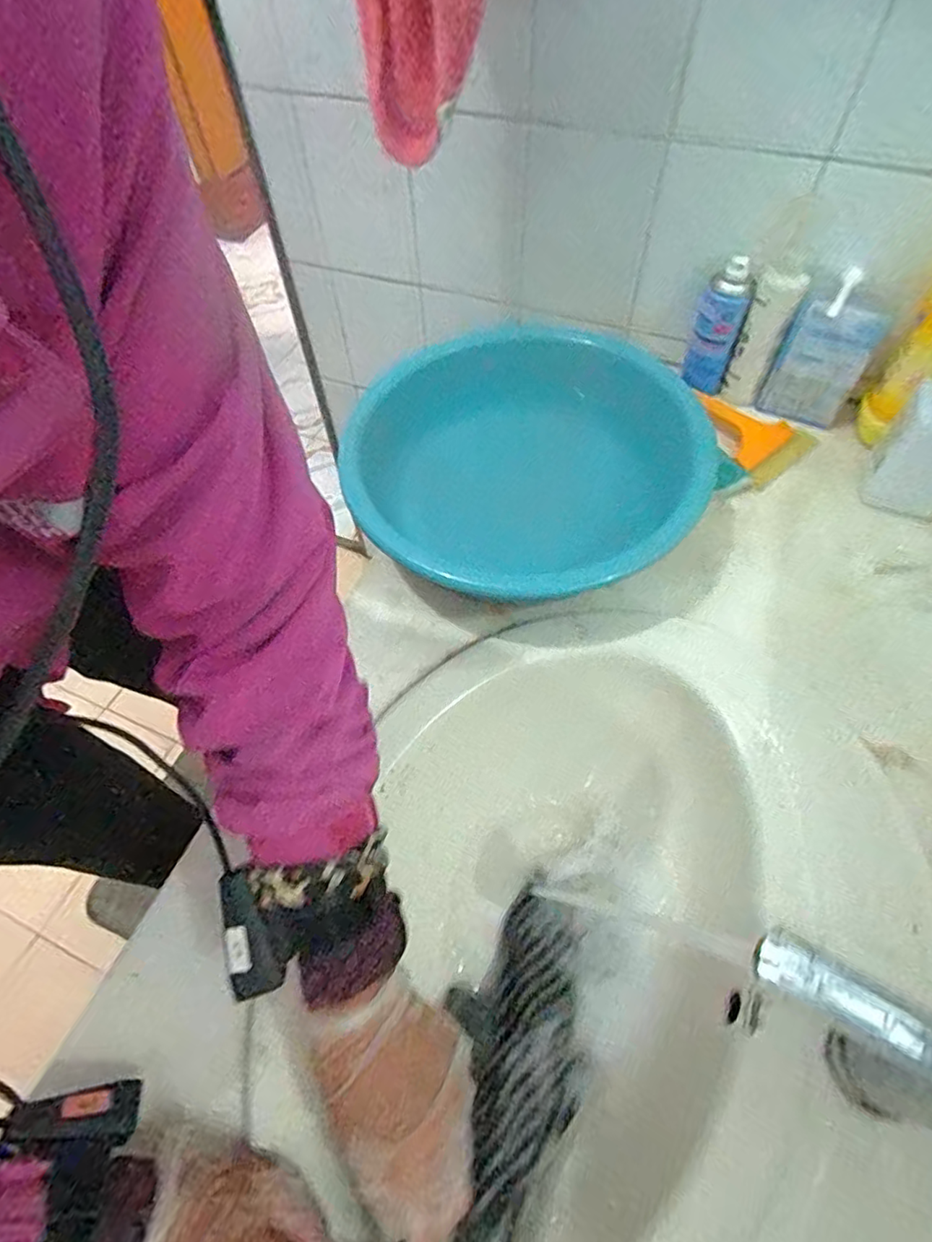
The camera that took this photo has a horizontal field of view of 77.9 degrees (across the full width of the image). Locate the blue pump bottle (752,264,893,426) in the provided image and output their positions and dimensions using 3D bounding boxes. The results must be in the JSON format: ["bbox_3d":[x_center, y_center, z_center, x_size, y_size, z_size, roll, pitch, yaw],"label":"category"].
[{"bbox_3d":[0.395,-0.294,0.645,0.090,0.138,0.042,19,61,14],"label":"blue pump bottle"}]

